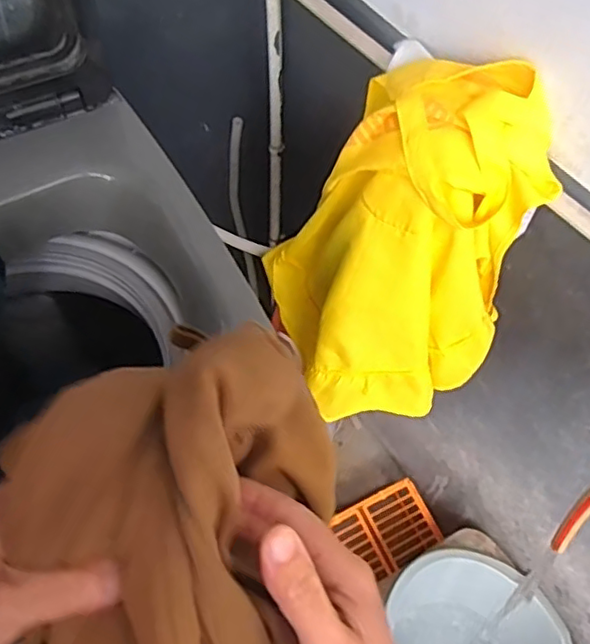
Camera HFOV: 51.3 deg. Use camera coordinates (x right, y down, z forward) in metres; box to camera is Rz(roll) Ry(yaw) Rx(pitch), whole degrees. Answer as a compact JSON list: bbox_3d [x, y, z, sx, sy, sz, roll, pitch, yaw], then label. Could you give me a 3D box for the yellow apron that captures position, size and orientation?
[{"bbox_3d":[0.118,-0.090,0.758,0.254,0.387,0.278,-17,60,-13],"label":"yellow apron"}]

